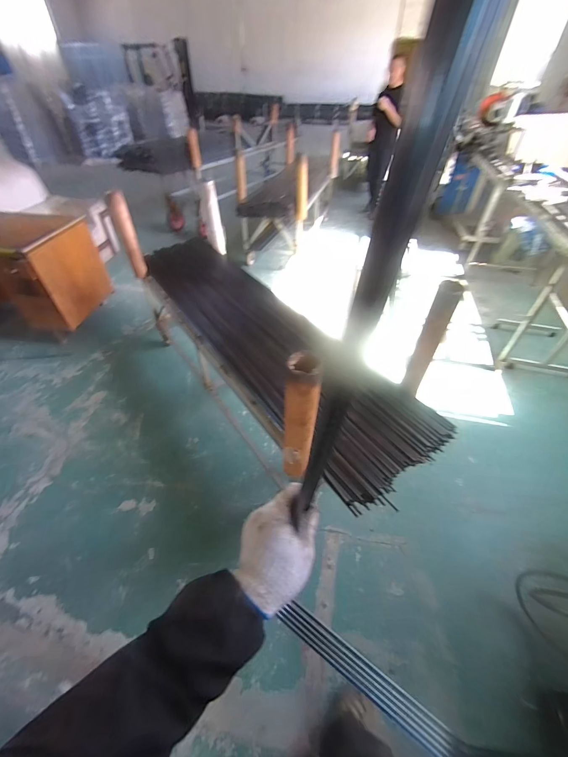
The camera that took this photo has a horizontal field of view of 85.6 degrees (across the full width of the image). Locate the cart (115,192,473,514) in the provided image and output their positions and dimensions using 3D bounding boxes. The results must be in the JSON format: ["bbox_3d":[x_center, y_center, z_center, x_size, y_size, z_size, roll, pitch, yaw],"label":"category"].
[{"bbox_3d":[-0.142,-0.216,1.689,0.689,0.851,2.038,-26,51,-25],"label":"cart"}]

